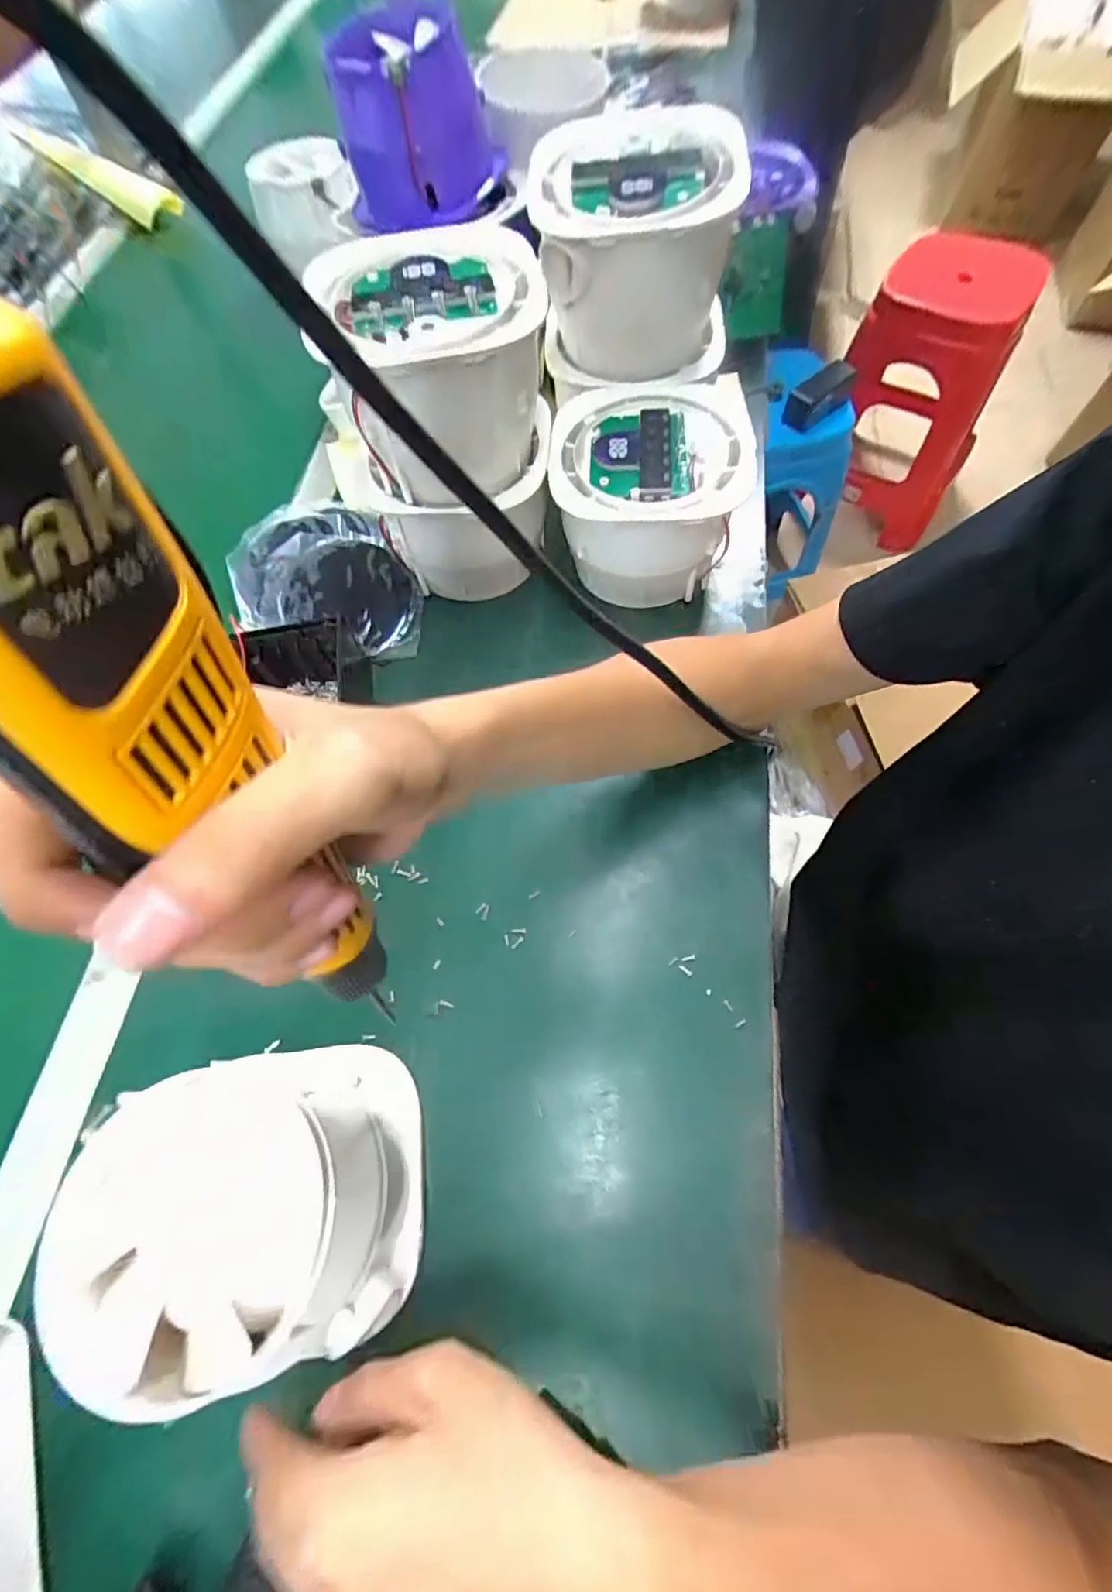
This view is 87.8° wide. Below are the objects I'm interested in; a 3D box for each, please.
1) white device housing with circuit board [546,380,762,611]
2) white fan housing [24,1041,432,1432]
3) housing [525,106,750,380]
[{"bbox_3d":[0.066,-0.222,0.443,0.134,0.096,0.145,2,66,4],"label":"white device housing with circuit board"},{"bbox_3d":[-0.138,0.189,0.273,0.124,0.091,0.118,-8,66,0],"label":"white fan housing"},{"bbox_3d":[0.060,-0.378,0.410,0.126,0.111,0.123,1,66,4],"label":"housing"}]

